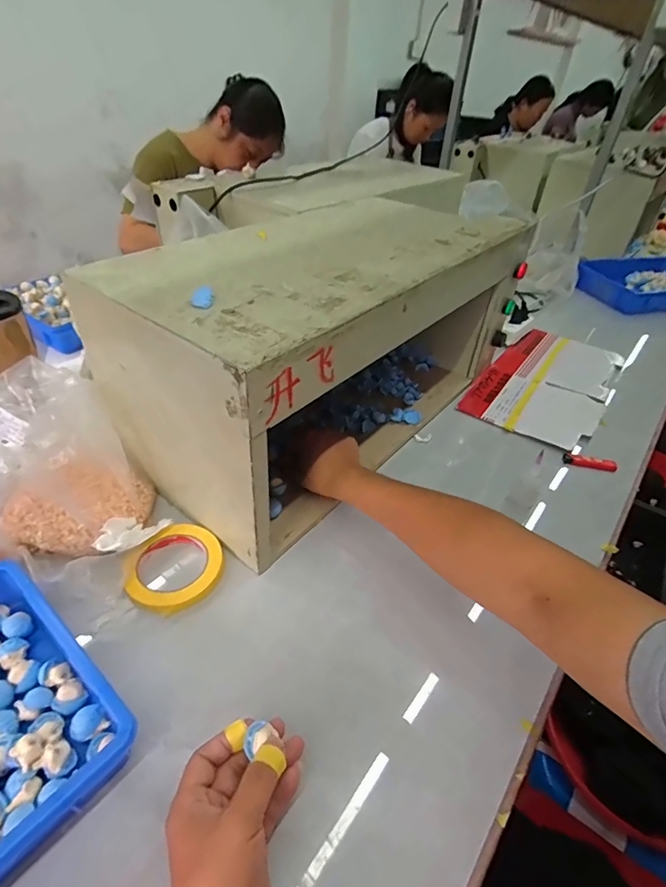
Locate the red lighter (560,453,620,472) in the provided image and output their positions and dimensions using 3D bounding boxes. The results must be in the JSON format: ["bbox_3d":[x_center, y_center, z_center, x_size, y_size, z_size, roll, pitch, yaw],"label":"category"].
[{"bbox_3d":[0.411,0.030,0.724,0.084,0.019,0.015,11,41,7],"label":"red lighter"}]

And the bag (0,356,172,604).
[{"bbox_3d":[-0.334,0.031,0.544,0.312,0.128,0.176,29,46,26],"label":"bag"}]

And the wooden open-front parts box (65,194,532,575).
[{"bbox_3d":[0.001,-0.159,0.688,0.291,0.277,0.601,29,46,25],"label":"wooden open-front parts box"}]

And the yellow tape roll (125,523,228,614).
[{"bbox_3d":[-0.181,0.144,0.527,0.096,0.020,0.110,28,45,24],"label":"yellow tape roll"}]

